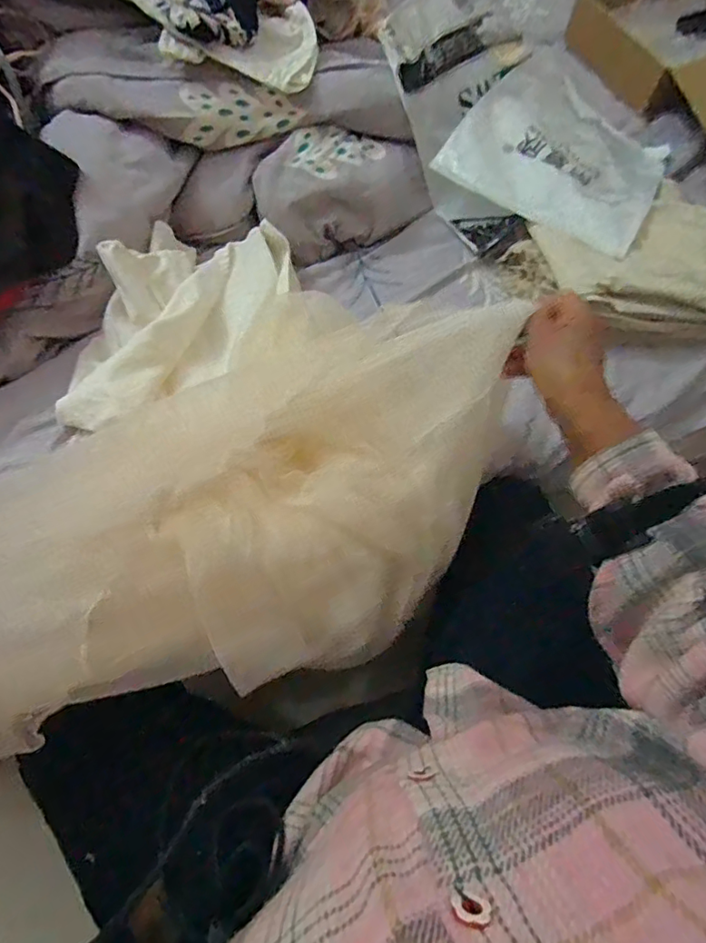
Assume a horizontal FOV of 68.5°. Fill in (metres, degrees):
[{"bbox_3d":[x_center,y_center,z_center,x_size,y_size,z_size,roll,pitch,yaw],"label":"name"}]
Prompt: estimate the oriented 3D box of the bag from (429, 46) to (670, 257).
[{"bbox_3d":[0.328,-0.485,0.784,0.281,0.082,0.387,30,67,11],"label":"bag"}]

